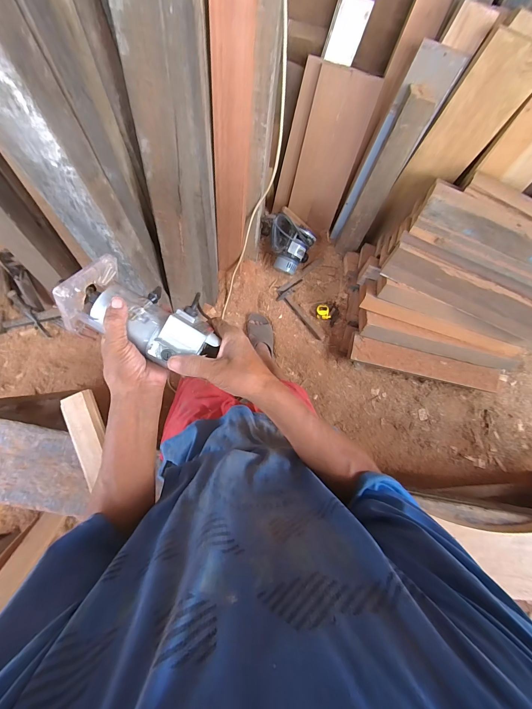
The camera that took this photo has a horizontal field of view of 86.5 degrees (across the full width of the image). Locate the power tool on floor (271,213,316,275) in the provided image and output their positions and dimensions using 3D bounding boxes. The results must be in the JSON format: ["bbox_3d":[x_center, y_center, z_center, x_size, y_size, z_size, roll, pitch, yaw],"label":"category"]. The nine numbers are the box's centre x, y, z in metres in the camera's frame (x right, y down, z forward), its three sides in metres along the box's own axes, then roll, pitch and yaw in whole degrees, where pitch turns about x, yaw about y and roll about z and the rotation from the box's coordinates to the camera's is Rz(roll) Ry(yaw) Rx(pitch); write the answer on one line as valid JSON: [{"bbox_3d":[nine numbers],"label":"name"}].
[{"bbox_3d":[0.107,-0.475,1.254,0.180,0.224,0.169,0,81,-3],"label":"power tool on floor"}]

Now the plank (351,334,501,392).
[{"bbox_3d":[0.691,0.047,1.211,0.666,0.040,0.107,13,81,-1],"label":"plank"}]

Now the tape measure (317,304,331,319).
[{"bbox_3d":[0.265,-0.195,1.308,0.058,0.042,0.071,-2,82,-4],"label":"tape measure"}]

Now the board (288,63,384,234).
[{"bbox_3d":[0.250,-0.795,1.165,0.219,0.540,0.029,18,55,2],"label":"board"}]

